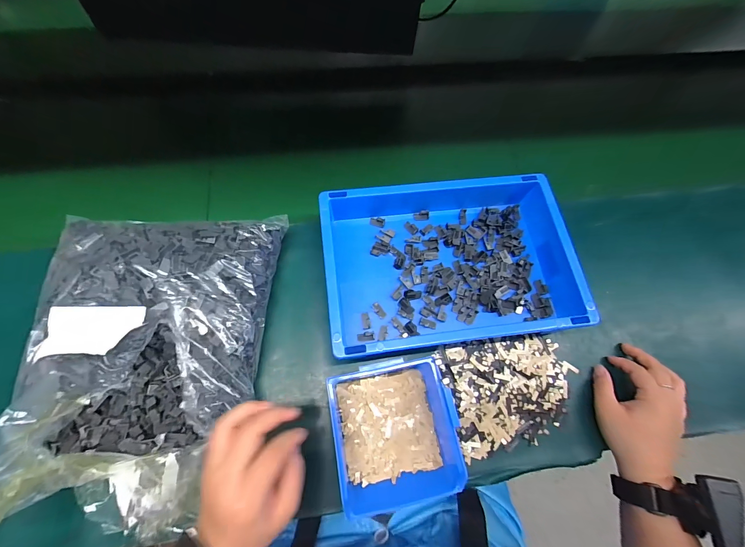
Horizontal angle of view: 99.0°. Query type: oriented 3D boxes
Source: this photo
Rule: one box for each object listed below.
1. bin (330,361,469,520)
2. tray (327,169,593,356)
[{"bbox_3d":[0.023,0.171,0.345,0.124,0.062,0.140,-11,70,-5],"label":"bin"},{"bbox_3d":[0.094,-0.015,0.410,0.304,0.067,0.213,-6,68,-5],"label":"tray"}]

